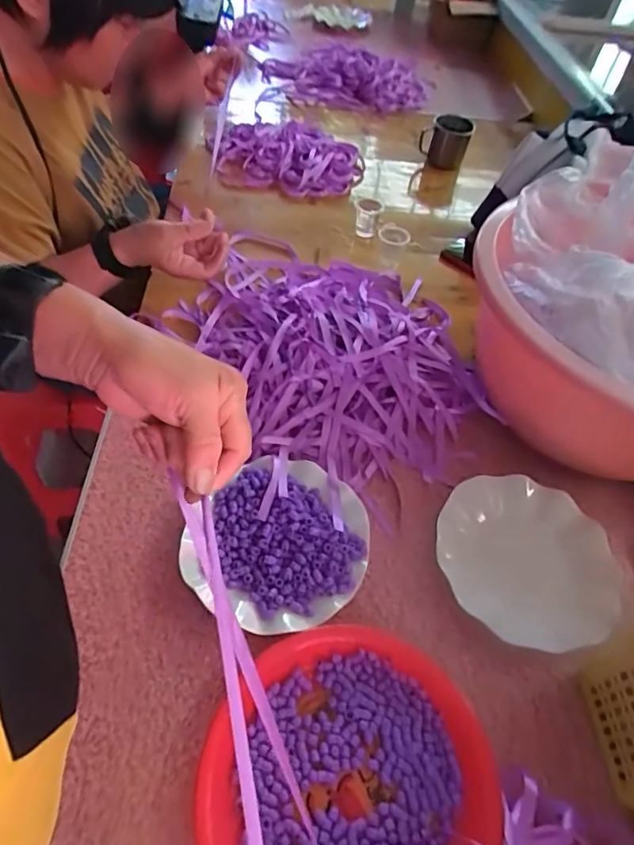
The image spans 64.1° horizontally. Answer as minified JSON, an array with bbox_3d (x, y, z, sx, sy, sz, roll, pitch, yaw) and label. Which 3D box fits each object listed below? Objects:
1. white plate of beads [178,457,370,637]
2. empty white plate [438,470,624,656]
[{"bbox_3d":[-0.035,0.122,0.511,0.162,0.036,0.175,3,53,-4],"label":"white plate of beads"},{"bbox_3d":[0.219,0.139,0.532,0.181,0.021,0.178,3,53,-4],"label":"empty white plate"}]

